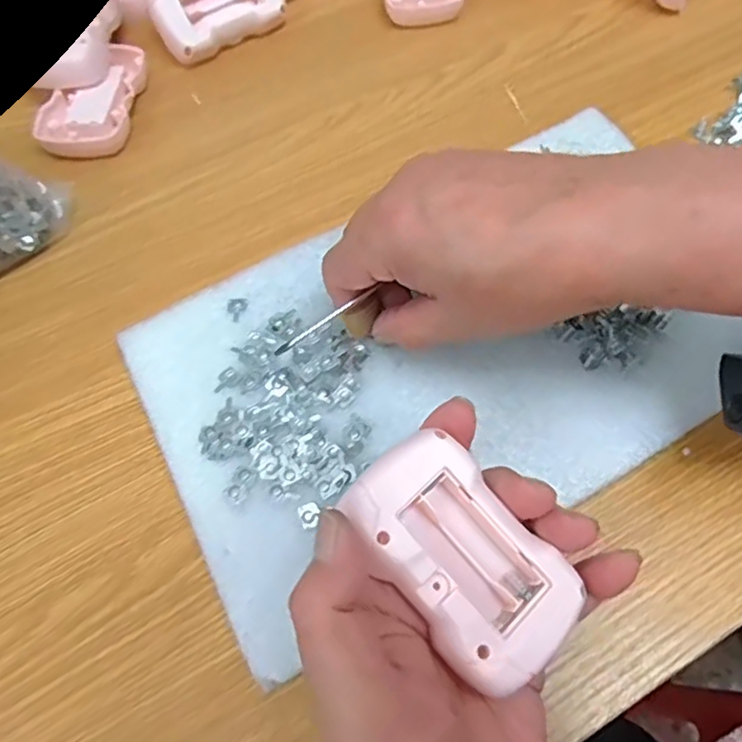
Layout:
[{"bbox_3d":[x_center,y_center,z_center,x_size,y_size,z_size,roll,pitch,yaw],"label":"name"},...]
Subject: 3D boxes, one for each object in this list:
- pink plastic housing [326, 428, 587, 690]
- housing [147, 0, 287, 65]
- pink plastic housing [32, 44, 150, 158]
[{"bbox_3d":[0.030,0.064,0.222,0.047,0.021,0.083,-36,82,-21],"label":"pink plastic housing"},{"bbox_3d":[-0.103,-0.248,0.431,0.086,0.053,0.022,-31,23,-13],"label":"housing"},{"bbox_3d":[-0.174,-0.173,0.407,0.051,0.013,0.089,9,62,8],"label":"pink plastic housing"}]

